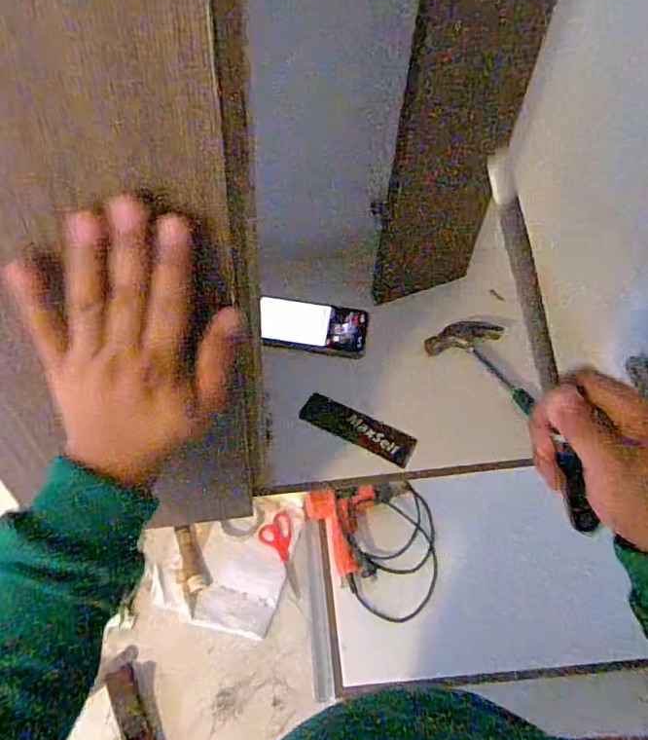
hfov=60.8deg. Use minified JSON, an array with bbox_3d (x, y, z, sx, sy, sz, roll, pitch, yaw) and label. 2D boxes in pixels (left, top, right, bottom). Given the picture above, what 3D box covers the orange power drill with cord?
[{"bbox_3d":[0.100,0.362,1.127,0.270,0.081,0.271,2,51,-3],"label":"orange power drill with cord"}]

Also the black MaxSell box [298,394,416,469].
[{"bbox_3d":[0.039,0.067,0.629,0.131,0.019,0.032,22,52,13],"label":"black MaxSell box"}]

